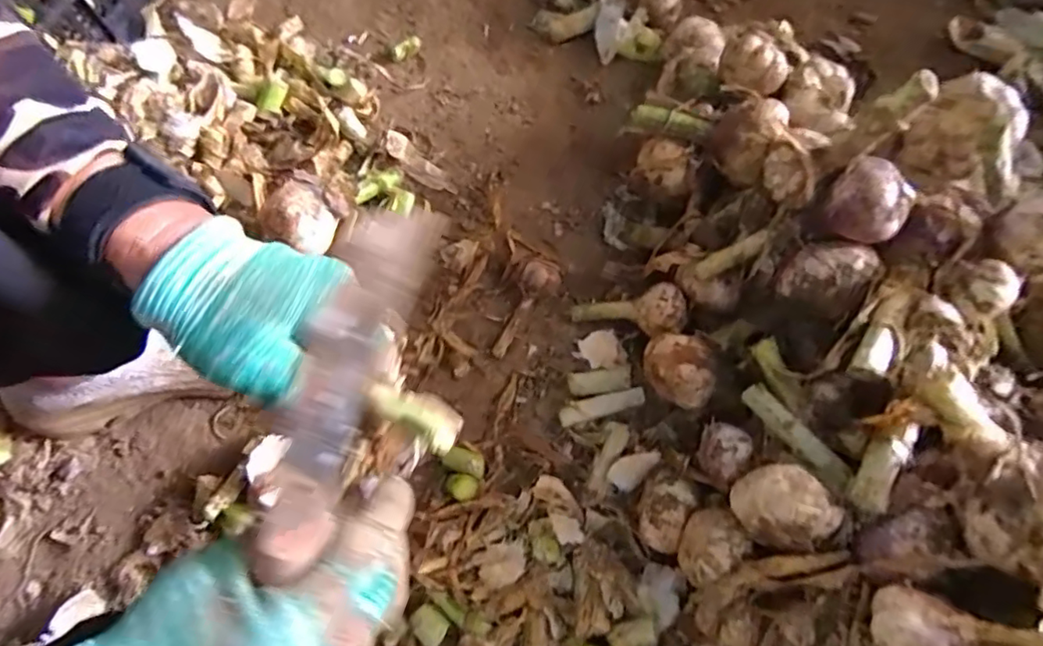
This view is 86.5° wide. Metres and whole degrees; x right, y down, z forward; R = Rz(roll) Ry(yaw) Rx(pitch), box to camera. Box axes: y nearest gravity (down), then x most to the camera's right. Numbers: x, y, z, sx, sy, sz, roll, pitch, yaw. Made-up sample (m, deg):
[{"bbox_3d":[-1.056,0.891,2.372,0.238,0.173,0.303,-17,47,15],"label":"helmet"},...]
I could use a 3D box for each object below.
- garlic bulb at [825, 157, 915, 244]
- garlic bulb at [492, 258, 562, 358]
[{"bbox_3d":[0.207,-0.072,0.330,0.041,0.030,0.037,30,73,14],"label":"garlic bulb"},{"bbox_3d":[0.006,-0.016,0.440,0.031,0.028,0.091,20,71,11],"label":"garlic bulb"}]

